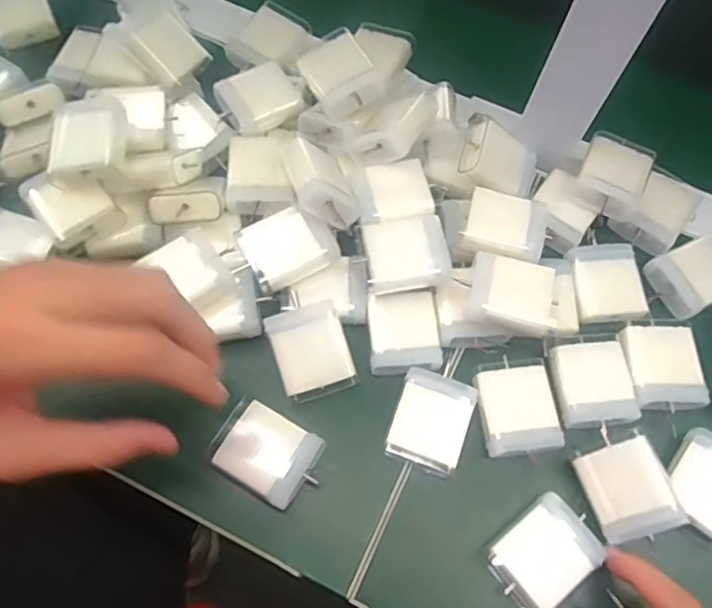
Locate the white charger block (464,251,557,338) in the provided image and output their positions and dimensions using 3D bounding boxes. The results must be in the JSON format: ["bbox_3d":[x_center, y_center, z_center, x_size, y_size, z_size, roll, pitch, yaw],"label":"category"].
[{"bbox_3d":[0.090,-0.003,0.355,0.048,0.025,0.042,14,66,4],"label":"white charger block"}]

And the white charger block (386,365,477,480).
[{"bbox_3d":[0.042,0.067,0.341,0.041,0.016,0.052,18,67,5],"label":"white charger block"}]

